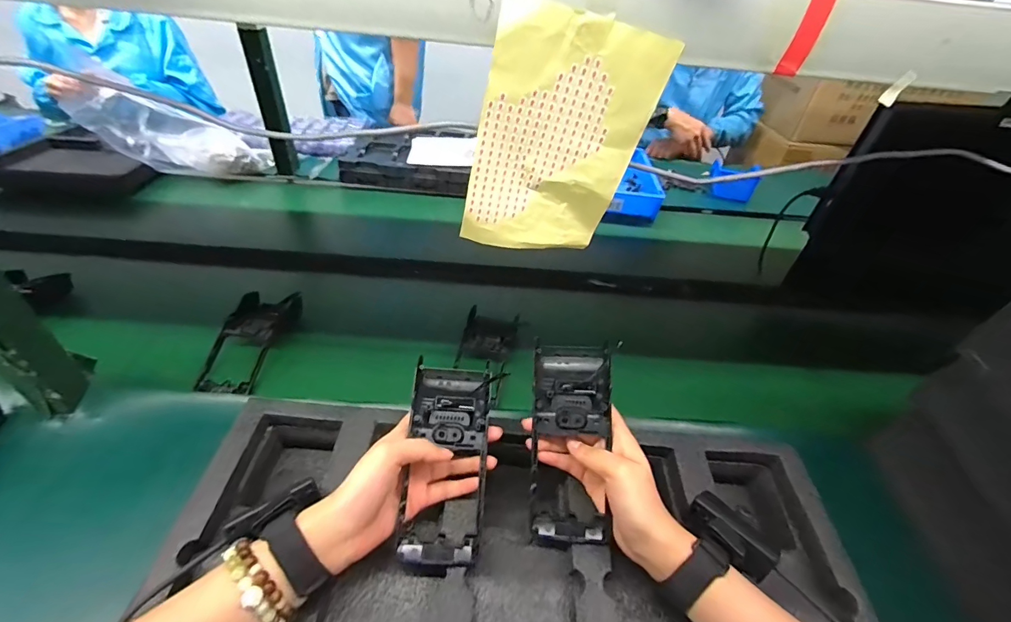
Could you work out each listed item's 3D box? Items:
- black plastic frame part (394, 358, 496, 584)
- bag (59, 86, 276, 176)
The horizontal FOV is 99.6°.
[{"bbox_3d":[-0.057,0.135,0.403,0.078,0.050,0.190,4,57,-3],"label":"black plastic frame part"},{"bbox_3d":[-0.742,-0.381,0.967,0.374,0.143,0.112,12,35,-28],"label":"bag"}]

